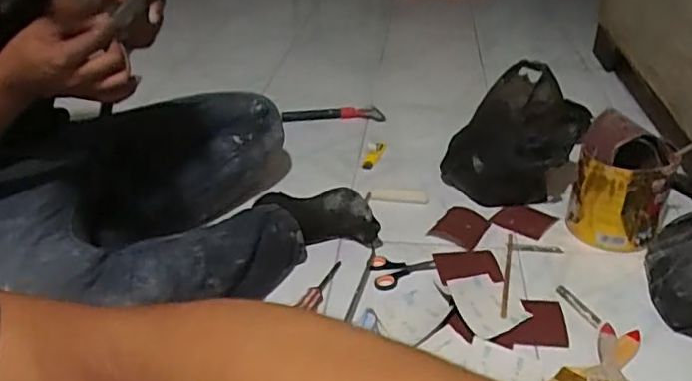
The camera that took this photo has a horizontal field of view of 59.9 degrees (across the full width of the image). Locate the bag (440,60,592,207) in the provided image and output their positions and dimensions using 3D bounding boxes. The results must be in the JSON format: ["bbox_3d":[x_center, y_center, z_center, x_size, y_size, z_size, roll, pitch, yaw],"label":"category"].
[{"bbox_3d":[0.292,-0.088,1.090,0.236,0.223,0.102,18,37,30],"label":"bag"}]

